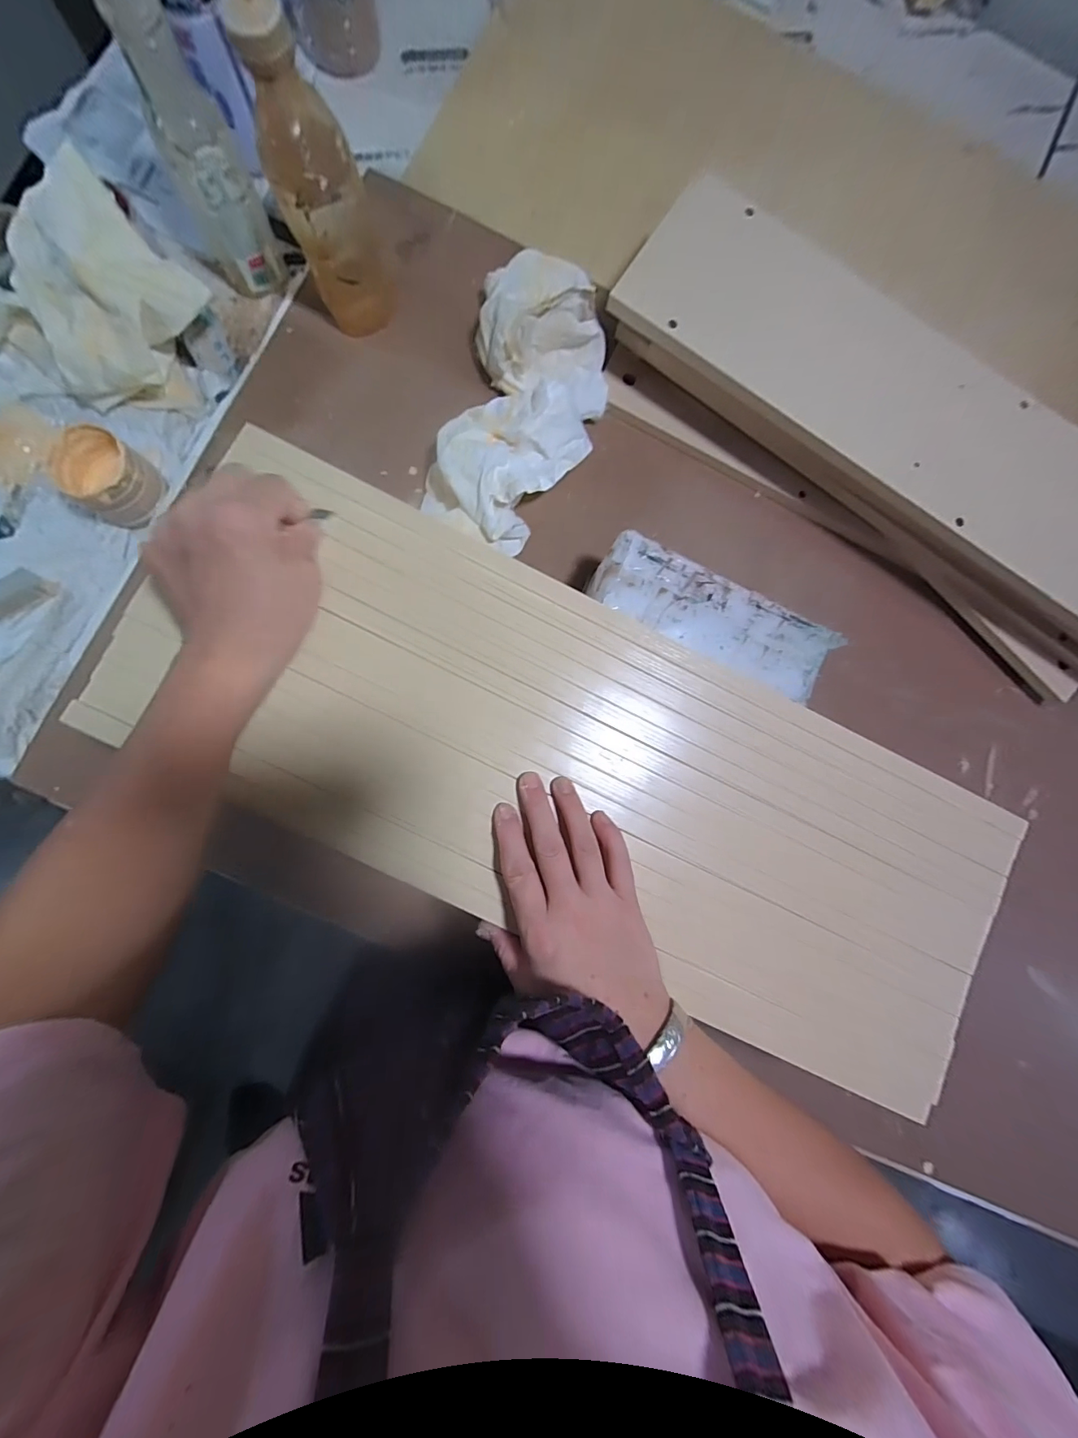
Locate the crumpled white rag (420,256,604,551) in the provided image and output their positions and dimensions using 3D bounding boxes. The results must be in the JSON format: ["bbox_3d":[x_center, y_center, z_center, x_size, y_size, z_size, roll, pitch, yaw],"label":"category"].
[{"bbox_3d":[-0.015,-0.317,0.474,0.145,0.075,0.285,16,85,-4],"label":"crumpled white rag"}]

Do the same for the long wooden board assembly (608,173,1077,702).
[{"bbox_3d":[0.374,-0.272,0.480,0.612,0.132,0.175,33,84,-2],"label":"long wooden board assembly"}]

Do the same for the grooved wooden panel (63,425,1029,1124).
[{"bbox_3d":[0.038,0.038,0.325,0.613,0.019,0.229,26,84,-3],"label":"grooved wooden panel"}]

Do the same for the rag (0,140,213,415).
[{"bbox_3d":[-0.420,-0.388,0.430,0.158,0.117,0.148,32,84,-2],"label":"rag"}]

